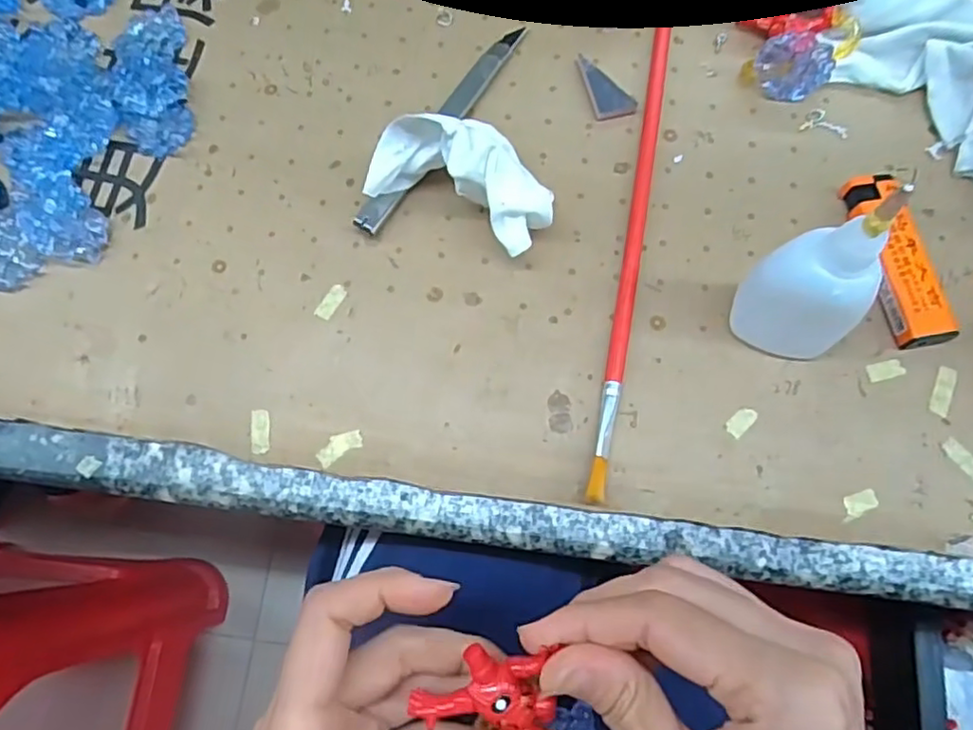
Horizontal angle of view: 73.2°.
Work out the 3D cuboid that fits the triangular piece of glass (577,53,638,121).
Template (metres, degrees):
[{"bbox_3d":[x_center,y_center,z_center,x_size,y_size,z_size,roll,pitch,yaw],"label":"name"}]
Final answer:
[{"bbox_3d":[0.060,-0.140,0.326,0.021,0.004,0.038,-14,74,-4],"label":"triangular piece of glass"}]

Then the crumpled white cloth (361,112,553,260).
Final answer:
[{"bbox_3d":[-0.010,-0.077,0.285,0.076,0.046,0.036,23,75,7],"label":"crumpled white cloth"}]

